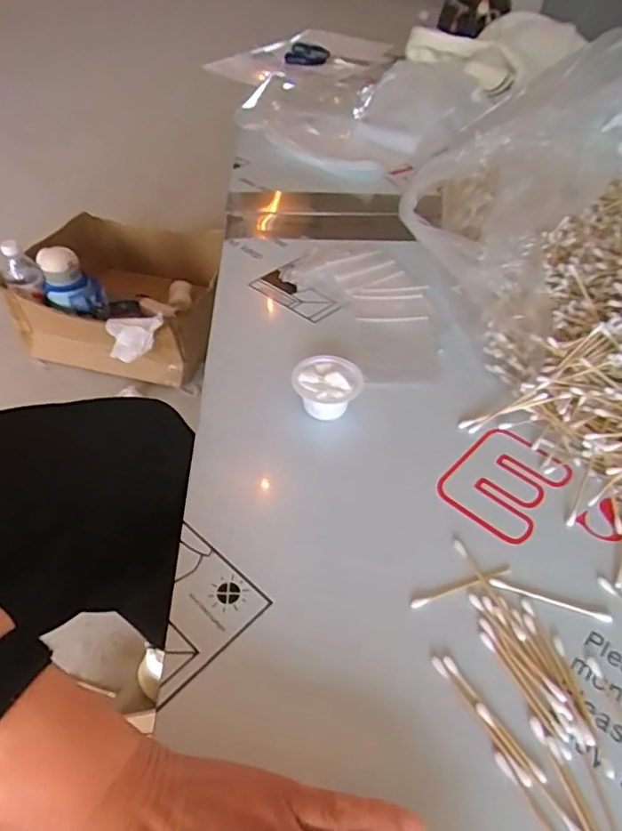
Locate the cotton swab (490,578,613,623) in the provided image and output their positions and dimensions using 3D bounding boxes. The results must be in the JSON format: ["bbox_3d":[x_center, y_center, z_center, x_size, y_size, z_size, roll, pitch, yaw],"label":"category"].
[{"bbox_3d":[0.145,0.111,0.344,0.071,0.004,0.005,15,48,12],"label":"cotton swab"}]

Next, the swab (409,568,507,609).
[{"bbox_3d":[0.092,0.105,0.347,0.069,0.004,0.006,-13,48,-14],"label":"swab"}]

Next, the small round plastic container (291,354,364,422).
[{"bbox_3d":[0.013,-0.020,0.454,0.053,0.035,0.045,8,47,5],"label":"small round plastic container"}]

